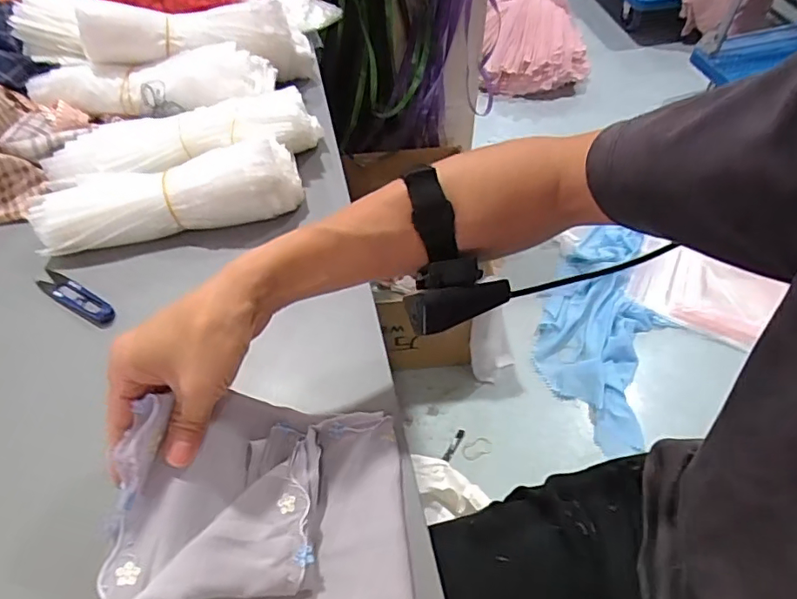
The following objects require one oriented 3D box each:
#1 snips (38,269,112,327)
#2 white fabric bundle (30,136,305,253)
[{"bbox_3d":[-0.304,-0.001,0.505,0.098,0.013,0.024,29,59,20],"label":"snips"},{"bbox_3d":[-0.230,-0.111,0.537,0.257,0.062,0.077,-10,55,-7],"label":"white fabric bundle"}]

